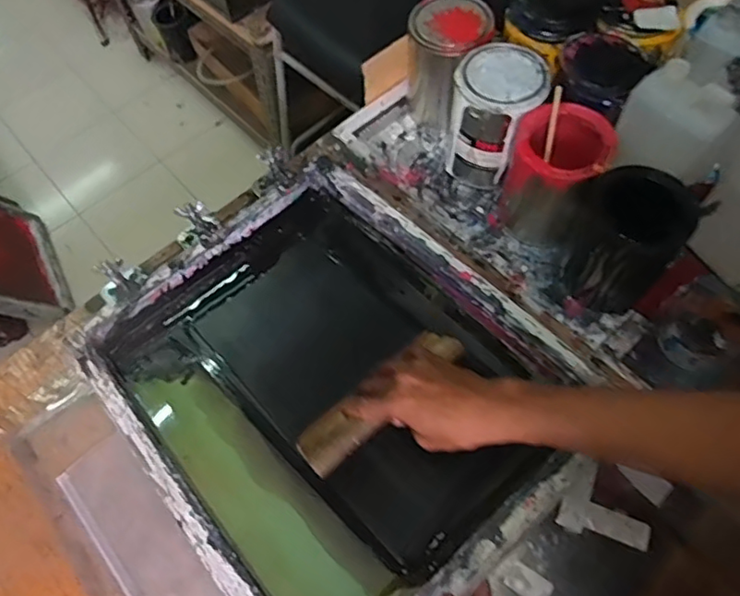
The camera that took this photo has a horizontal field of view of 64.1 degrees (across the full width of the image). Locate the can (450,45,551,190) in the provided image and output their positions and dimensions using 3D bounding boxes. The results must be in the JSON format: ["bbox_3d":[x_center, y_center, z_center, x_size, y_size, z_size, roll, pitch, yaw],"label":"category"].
[{"bbox_3d":[0.165,-0.234,0.773,0.107,0.152,0.113,21,66,14],"label":"can"}]

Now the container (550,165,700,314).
[{"bbox_3d":[0.284,-0.065,0.681,0.128,0.135,0.111,3,63,5],"label":"container"}]

